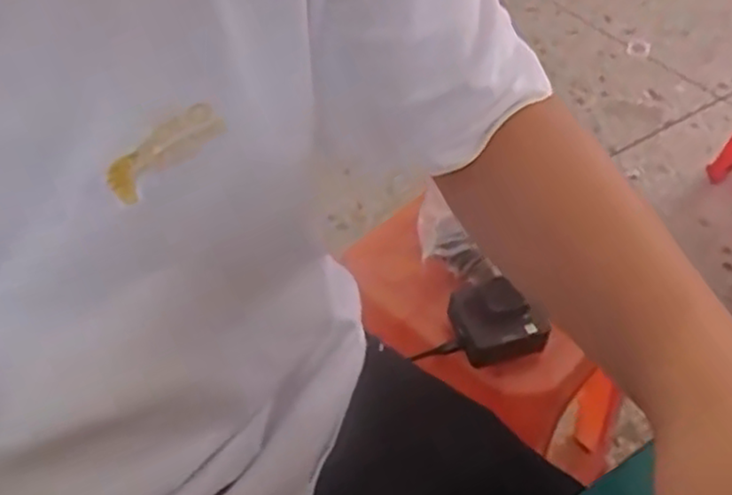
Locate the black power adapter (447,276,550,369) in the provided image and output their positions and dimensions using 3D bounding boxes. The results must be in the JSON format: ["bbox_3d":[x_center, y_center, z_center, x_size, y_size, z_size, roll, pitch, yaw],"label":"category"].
[{"bbox_3d":[0.125,0.069,0.684,0.076,0.037,0.078,-12,47,-13],"label":"black power adapter"}]

